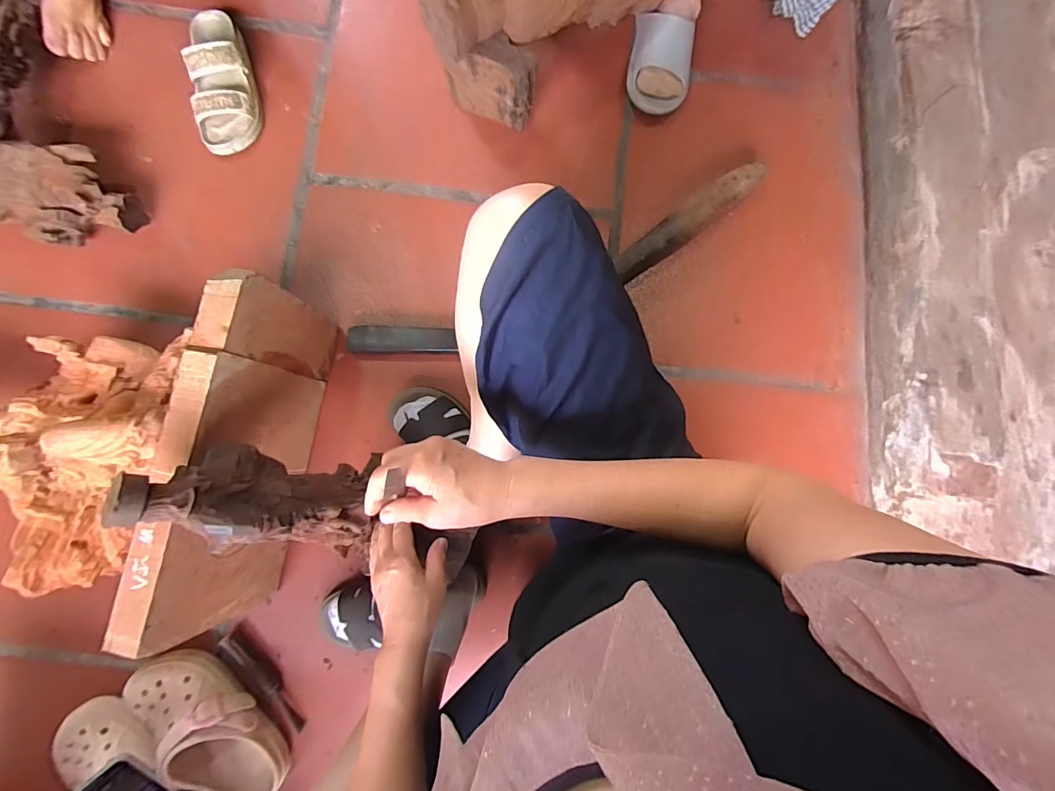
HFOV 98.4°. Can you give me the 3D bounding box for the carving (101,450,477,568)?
[{"bbox_3d":[-0.290,0.114,0.492,0.236,0.103,0.095,16,86,-41],"label":"carving"}]

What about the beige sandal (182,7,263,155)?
[{"bbox_3d":[-0.486,-0.501,0.711,0.093,0.063,0.222,-11,87,-1],"label":"beige sandal"}]

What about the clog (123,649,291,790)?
[{"bbox_3d":[-0.442,0.447,0.613,0.124,0.081,0.210,-31,86,-5],"label":"clog"}]

